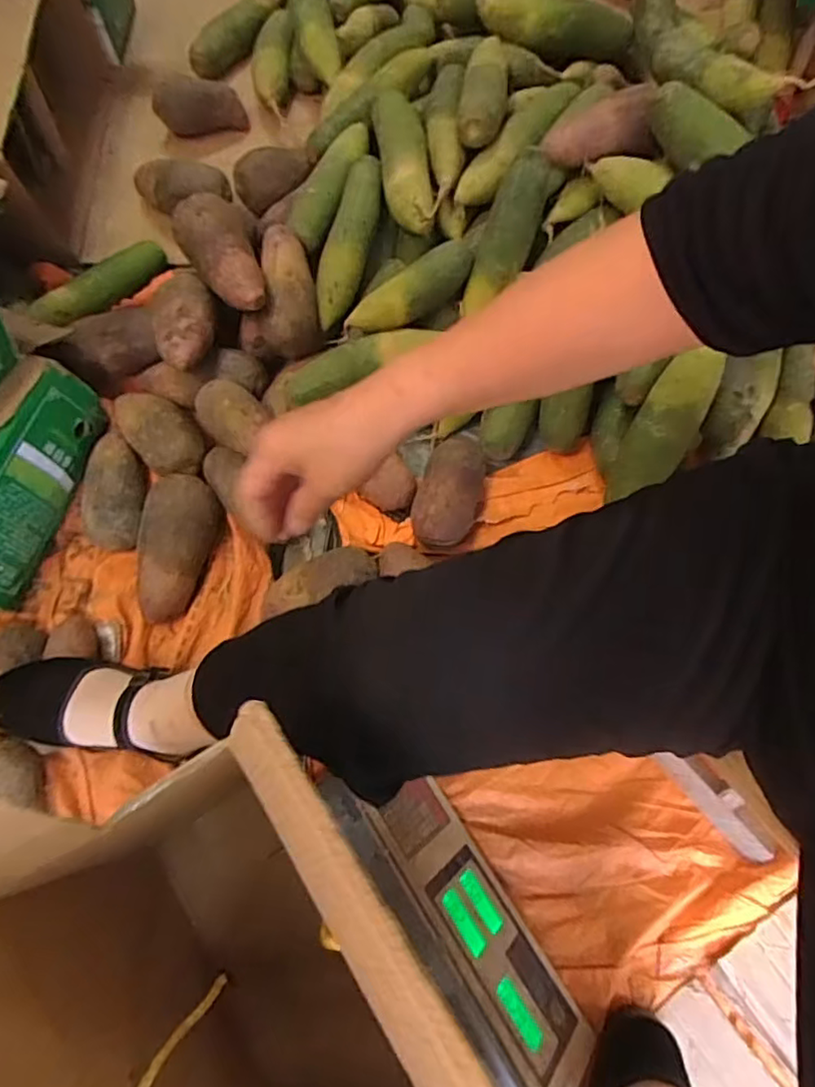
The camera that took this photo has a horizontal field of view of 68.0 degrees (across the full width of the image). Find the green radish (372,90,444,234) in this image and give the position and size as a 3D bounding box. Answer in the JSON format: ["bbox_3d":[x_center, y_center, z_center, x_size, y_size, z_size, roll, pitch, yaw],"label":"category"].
[{"bbox_3d":[-0.004,-0.464,0.736,0.060,0.048,0.200,-12,73,-4],"label":"green radish"}]

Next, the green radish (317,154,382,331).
[{"bbox_3d":[-0.069,-0.366,0.734,0.046,0.054,0.199,14,73,4],"label":"green radish"}]

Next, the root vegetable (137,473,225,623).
[{"bbox_3d":[-0.258,0.003,0.674,0.066,0.054,0.164,15,73,4],"label":"root vegetable"}]

